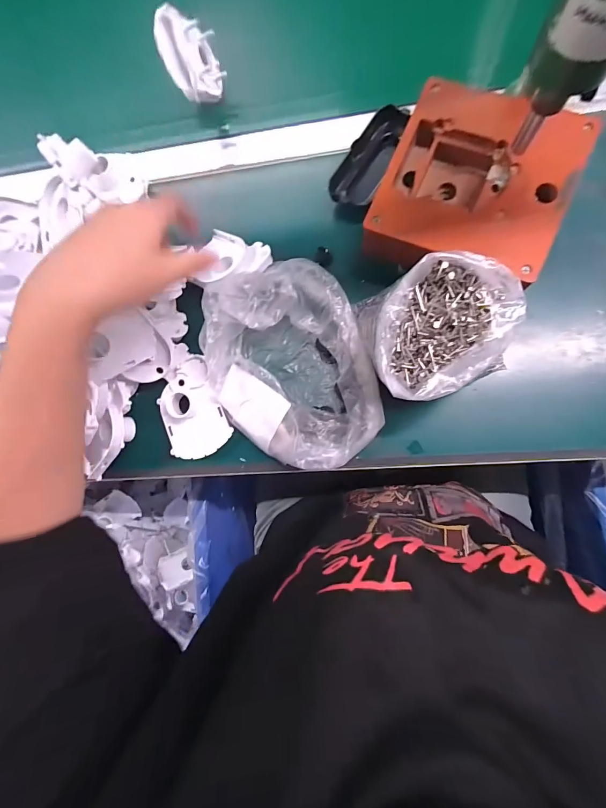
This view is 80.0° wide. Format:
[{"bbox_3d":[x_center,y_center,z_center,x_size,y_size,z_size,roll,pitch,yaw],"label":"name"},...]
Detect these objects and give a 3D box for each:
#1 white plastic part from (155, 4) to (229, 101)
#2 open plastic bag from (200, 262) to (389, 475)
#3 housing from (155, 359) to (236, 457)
[{"bbox_3d":[-0.120,-0.371,0.393,0.032,0.083,0.070,-5,120,25],"label":"white plastic part"},{"bbox_3d":[-0.014,-0.028,0.358,0.160,0.061,0.194,-20,82,5],"label":"open plastic bag"},{"bbox_3d":[-0.121,0.006,0.378,0.067,0.025,0.099,-22,82,5],"label":"housing"}]

